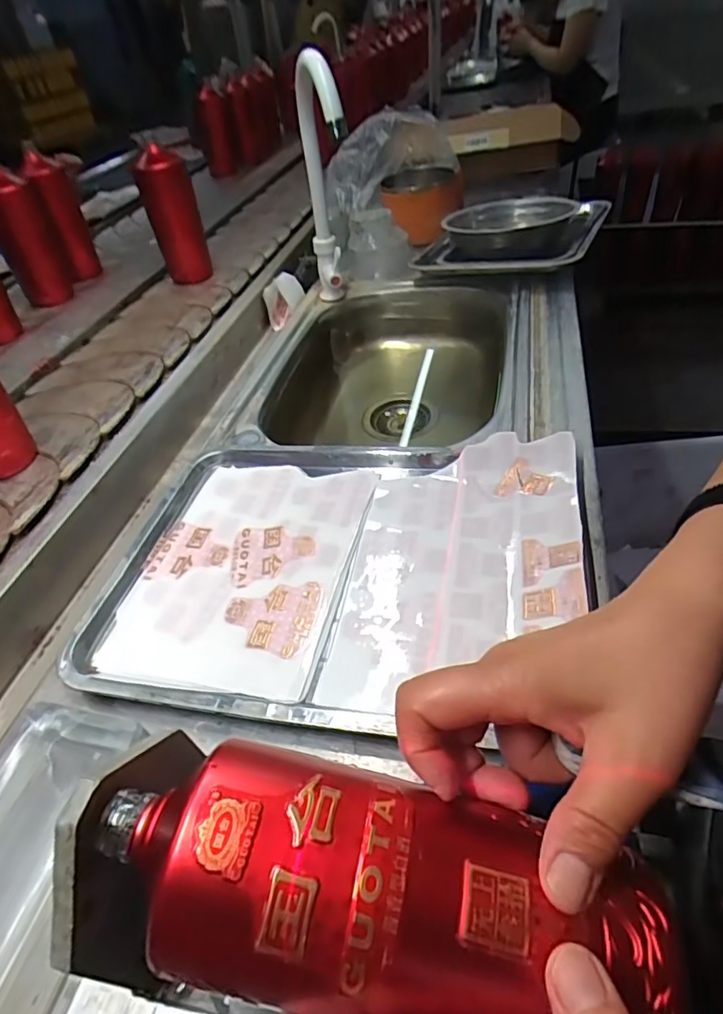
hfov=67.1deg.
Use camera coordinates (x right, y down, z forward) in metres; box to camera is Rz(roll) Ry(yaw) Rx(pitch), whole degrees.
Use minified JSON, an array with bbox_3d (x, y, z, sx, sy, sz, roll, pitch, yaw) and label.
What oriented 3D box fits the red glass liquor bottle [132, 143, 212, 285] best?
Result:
[{"bbox_3d":[-0.306,-0.475,0.903,0.081,0.191,0.076,-22,45,-15],"label":"red glass liquor bottle"}]

